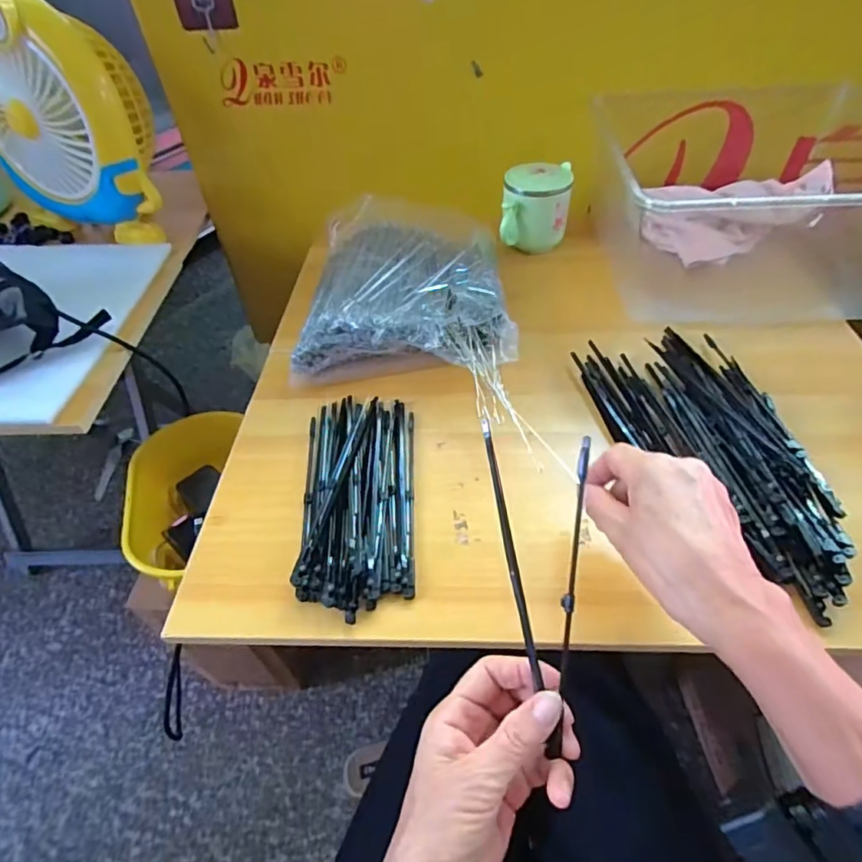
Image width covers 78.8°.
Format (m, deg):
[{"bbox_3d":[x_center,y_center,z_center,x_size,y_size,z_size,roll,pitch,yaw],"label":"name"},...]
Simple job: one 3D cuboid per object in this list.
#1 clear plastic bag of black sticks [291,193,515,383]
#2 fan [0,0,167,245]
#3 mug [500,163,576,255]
[{"bbox_3d":[-0.024,-0.159,0.563,0.204,0.070,0.262,0,48,3],"label":"clear plastic bag of black sticks"},{"bbox_3d":[-0.455,-0.394,0.672,0.220,0.251,0.121,20,52,19],"label":"fan"},{"bbox_3d":[0.128,-0.272,0.640,0.078,0.084,0.074,8,49,10],"label":"mug"}]

